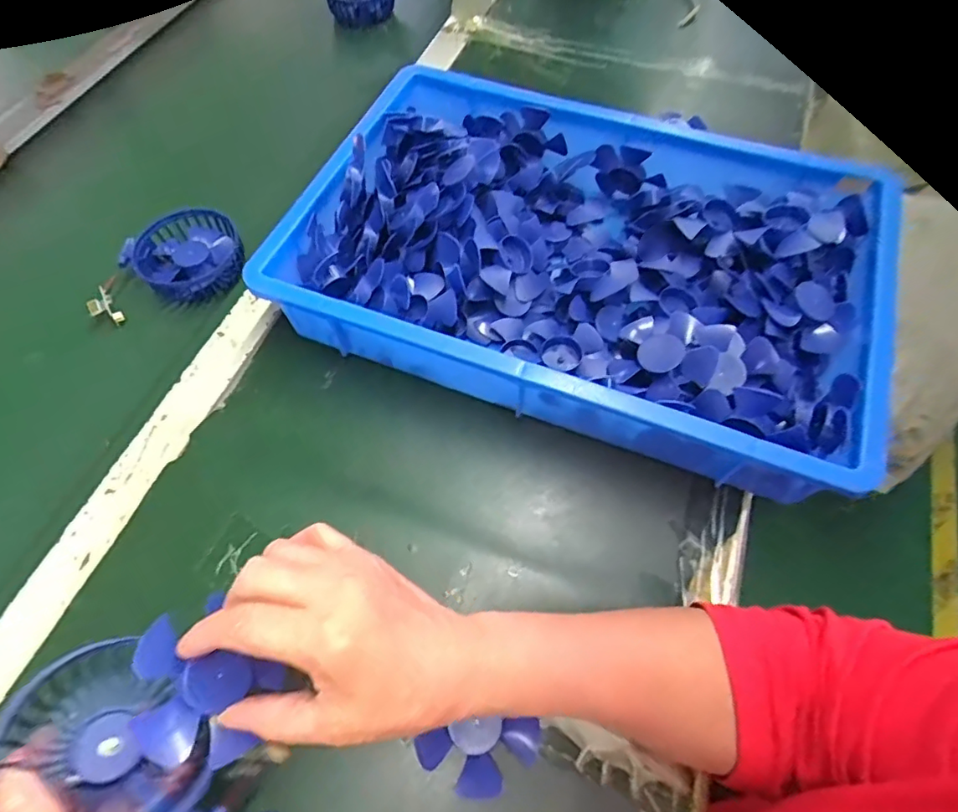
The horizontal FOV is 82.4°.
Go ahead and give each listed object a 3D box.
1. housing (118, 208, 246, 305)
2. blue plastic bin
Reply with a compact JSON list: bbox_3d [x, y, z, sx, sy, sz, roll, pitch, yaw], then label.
[{"bbox_3d":[-0.258,-0.134,0.491,0.091,0.026,0.087,0,61,-1],"label":"housing"},{"bbox_3d":[0.083,-0.120,0.455,0.439,0.092,0.283,21,63,11],"label":"blue plastic bin"}]

